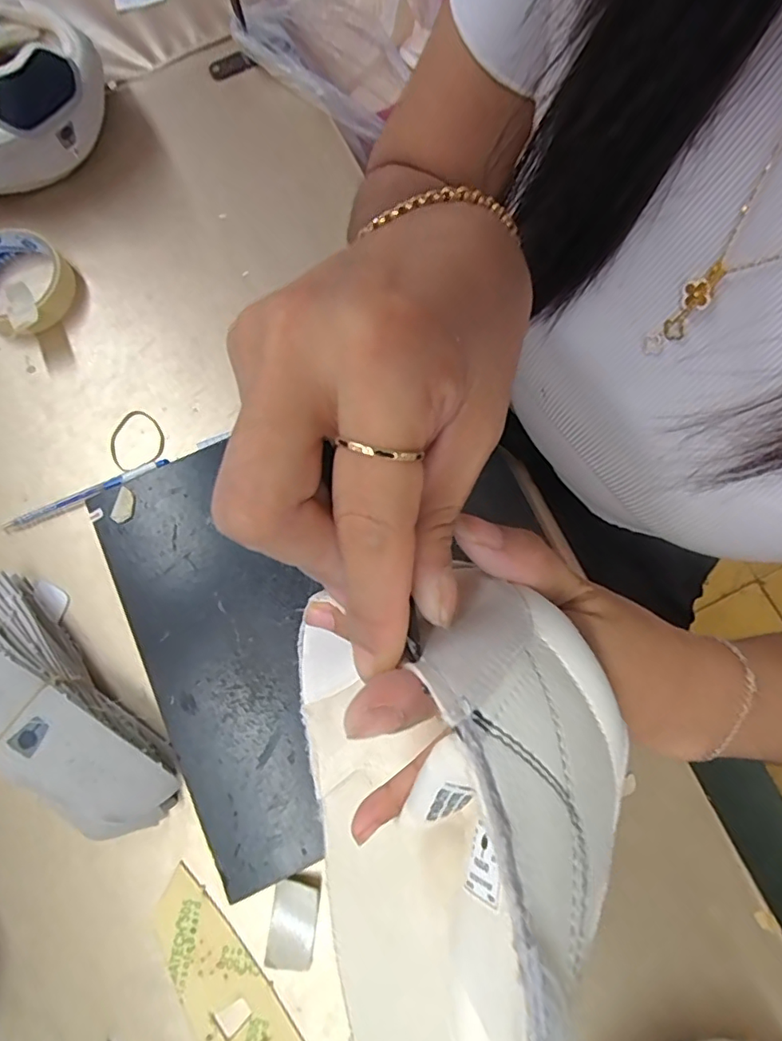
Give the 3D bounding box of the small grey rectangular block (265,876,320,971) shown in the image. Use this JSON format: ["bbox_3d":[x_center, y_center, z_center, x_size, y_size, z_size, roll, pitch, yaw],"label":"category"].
[{"bbox_3d":[-0.067,0.273,0.367,0.029,0.008,0.052,5,76,0],"label":"small grey rectangular block"}]

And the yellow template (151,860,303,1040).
[{"bbox_3d":[-0.103,0.327,0.359,0.054,0.004,0.183,-35,79,-7],"label":"yellow template"}]

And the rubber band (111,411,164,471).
[{"bbox_3d":[-0.209,-0.065,0.439,0.046,0.004,0.045,0,76,-1],"label":"rubber band"}]

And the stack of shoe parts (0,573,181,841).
[{"bbox_3d":[-0.234,0.130,0.370,0.203,0.061,0.064,43,79,9],"label":"stack of shoe parts"}]

